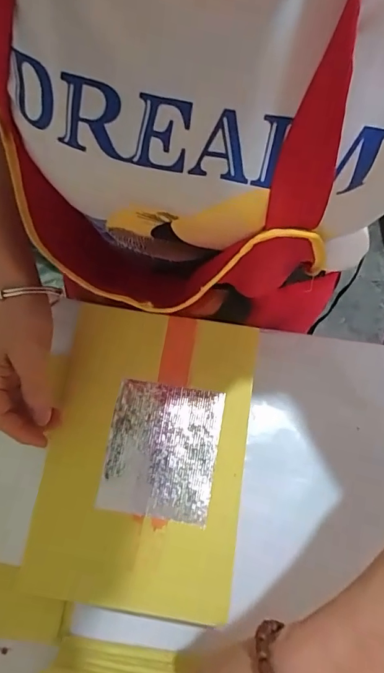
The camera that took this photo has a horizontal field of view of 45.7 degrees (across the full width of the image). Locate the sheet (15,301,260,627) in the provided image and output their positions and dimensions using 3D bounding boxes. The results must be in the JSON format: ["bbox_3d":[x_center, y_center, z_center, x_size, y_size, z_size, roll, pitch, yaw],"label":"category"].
[{"bbox_3d":[-0.037,0.092,0.369,0.155,0.009,0.228,8,74,2],"label":"sheet"}]

